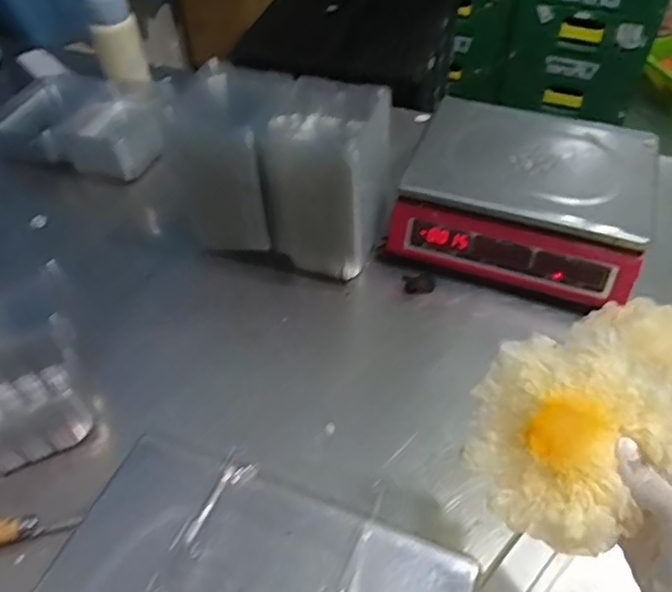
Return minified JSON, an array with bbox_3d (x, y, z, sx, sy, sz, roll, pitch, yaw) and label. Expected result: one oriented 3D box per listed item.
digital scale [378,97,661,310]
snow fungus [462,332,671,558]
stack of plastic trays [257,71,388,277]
[{"bbox_3d":[0.248,-0.136,0.775,0.292,0.098,0.255,17,51,16],"label":"digital scale"},{"bbox_3d":[0.155,0.093,0.399,0.127,0.065,0.130,-22,55,35],"label":"snow fungus"},{"bbox_3d":[-0.009,-0.140,0.740,0.129,0.202,0.142,12,50,13],"label":"stack of plastic trays"}]

